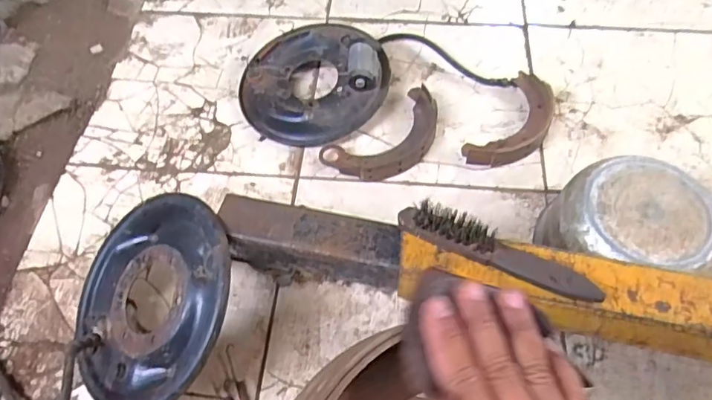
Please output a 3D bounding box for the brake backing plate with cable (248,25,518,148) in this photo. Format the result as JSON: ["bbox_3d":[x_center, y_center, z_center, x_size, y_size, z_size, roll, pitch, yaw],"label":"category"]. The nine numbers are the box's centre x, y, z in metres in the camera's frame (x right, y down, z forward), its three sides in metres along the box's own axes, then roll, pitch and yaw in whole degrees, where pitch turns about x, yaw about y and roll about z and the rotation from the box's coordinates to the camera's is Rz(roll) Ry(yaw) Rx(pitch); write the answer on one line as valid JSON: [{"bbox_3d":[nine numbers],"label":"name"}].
[{"bbox_3d":[0.022,-0.243,0.968,0.472,0.080,0.249,-15,59,-6],"label":"brake backing plate with cable"}]

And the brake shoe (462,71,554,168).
[{"bbox_3d":[0.278,-0.130,0.917,0.099,0.035,0.223,31,65,20],"label":"brake shoe"}]

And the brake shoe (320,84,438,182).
[{"bbox_3d":[0.059,-0.105,0.912,0.222,0.031,0.122,-34,63,-17],"label":"brake shoe"}]

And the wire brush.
[{"bbox_3d":[0.159,0.056,0.599,0.229,0.040,0.035,22,61,15],"label":"wire brush"}]

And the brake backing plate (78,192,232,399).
[{"bbox_3d":[-0.254,0.125,0.680,0.263,0.035,0.265,-12,67,29],"label":"brake backing plate"}]

